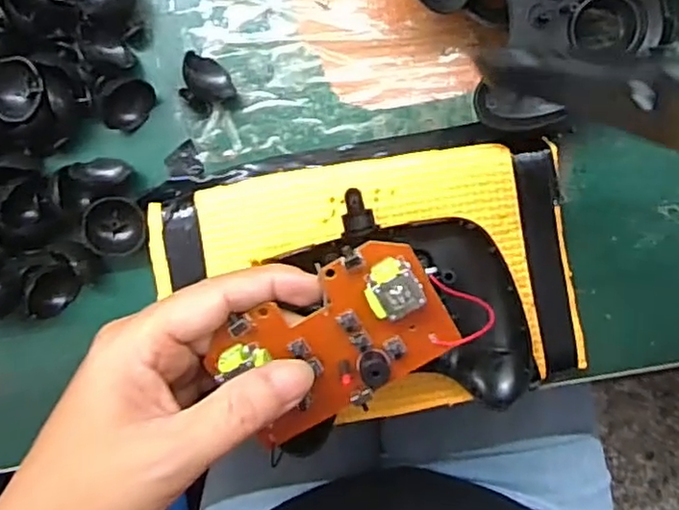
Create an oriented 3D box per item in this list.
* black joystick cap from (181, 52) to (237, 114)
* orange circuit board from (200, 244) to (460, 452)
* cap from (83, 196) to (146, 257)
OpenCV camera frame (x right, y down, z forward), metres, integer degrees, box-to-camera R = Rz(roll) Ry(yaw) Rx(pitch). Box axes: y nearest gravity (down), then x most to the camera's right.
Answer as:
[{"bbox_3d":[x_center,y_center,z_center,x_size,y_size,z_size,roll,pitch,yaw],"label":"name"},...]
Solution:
[{"bbox_3d":[-0.063,-0.079,0.303,0.022,0.019,0.024,0,95,-2],"label":"black joystick cap"},{"bbox_3d":[-0.001,0.033,0.251,0.086,0.024,0.053,-32,95,1],"label":"orange circuit board"},{"bbox_3d":[-0.103,-0.013,0.305,0.024,0.022,0.027,-2,95,-1],"label":"cap"}]

